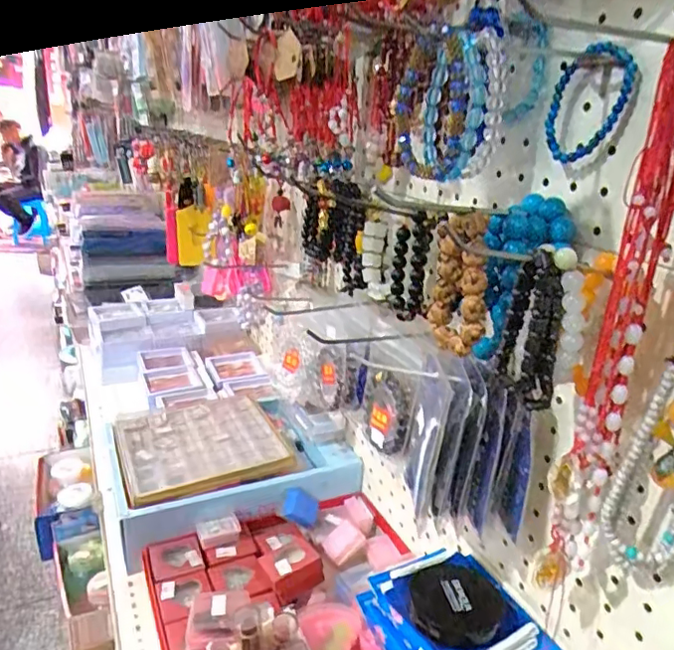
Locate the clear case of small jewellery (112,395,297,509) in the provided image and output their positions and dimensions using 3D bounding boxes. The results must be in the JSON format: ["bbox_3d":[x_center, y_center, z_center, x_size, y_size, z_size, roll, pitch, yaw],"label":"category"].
[{"bbox_3d":[-0.175,0.145,0.717,0.190,0.023,0.186,-6,23,-25],"label":"clear case of small jewellery"}]

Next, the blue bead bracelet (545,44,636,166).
[{"bbox_3d":[0.154,-0.139,0.351,0.008,0.071,0.052,-10,60,-29],"label":"blue bead bracelet"}]

